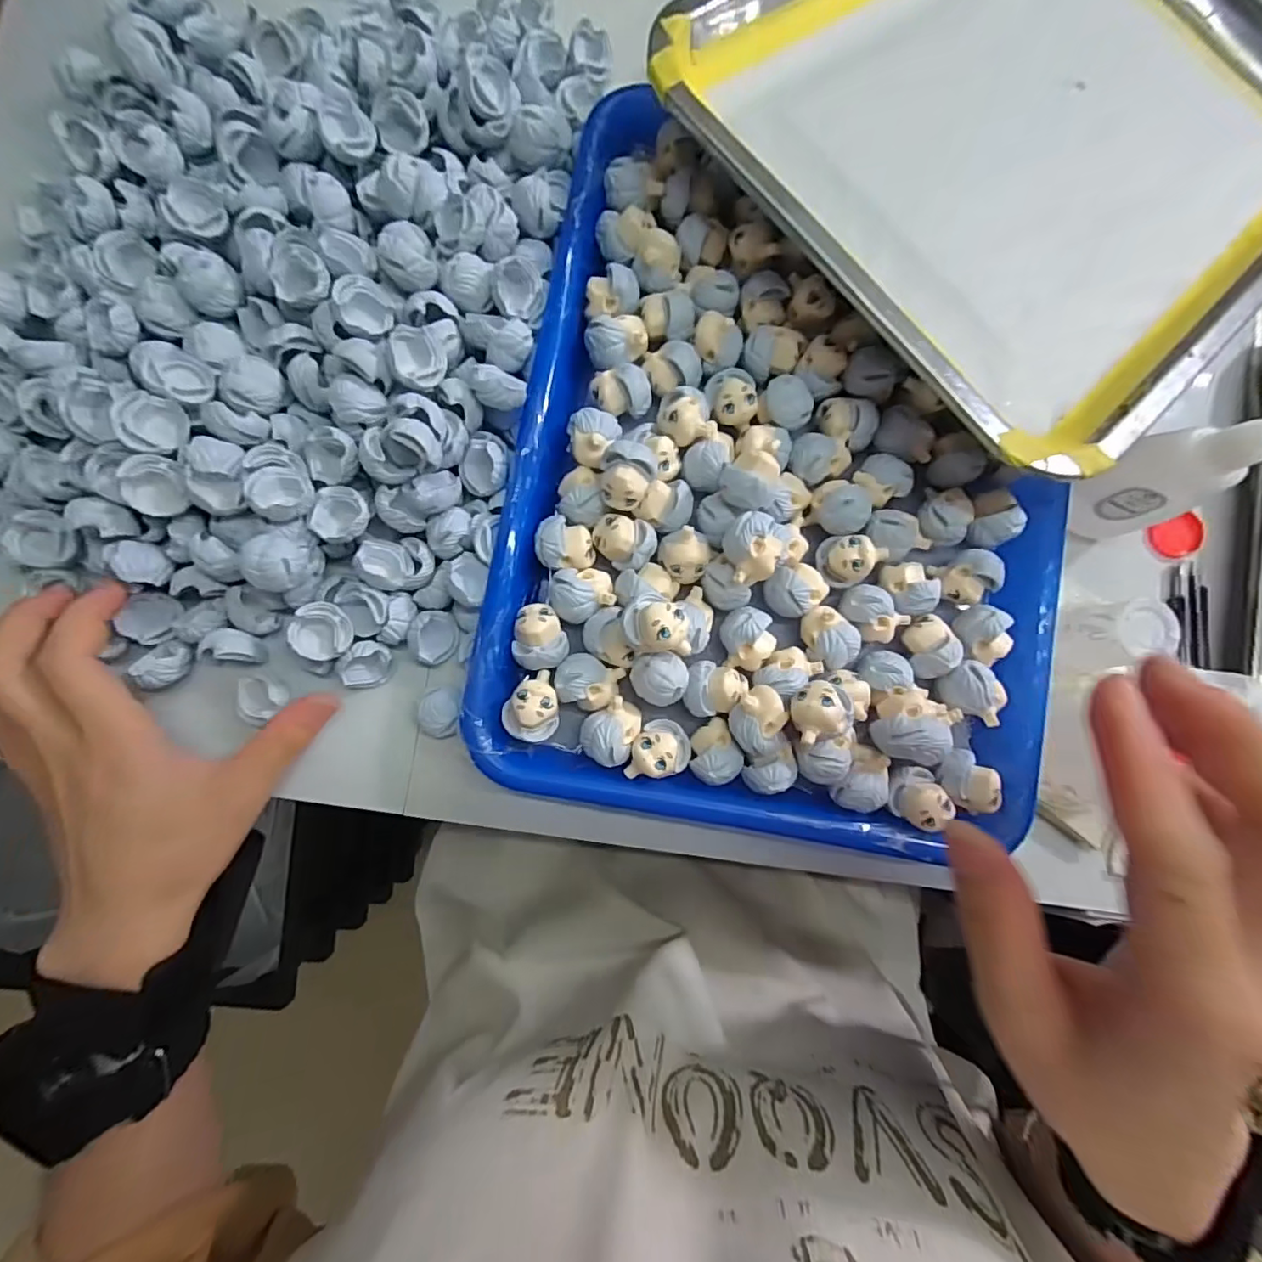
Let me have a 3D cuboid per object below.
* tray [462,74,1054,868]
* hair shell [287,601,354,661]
[{"bbox_3d":[0.073,-0.068,0.248,0.244,0.036,0.306,10,85,-1],"label":"tray"},{"bbox_3d":[-0.133,0.000,0.237,0.021,0.012,0.024,9,85,-1],"label":"hair shell"}]

